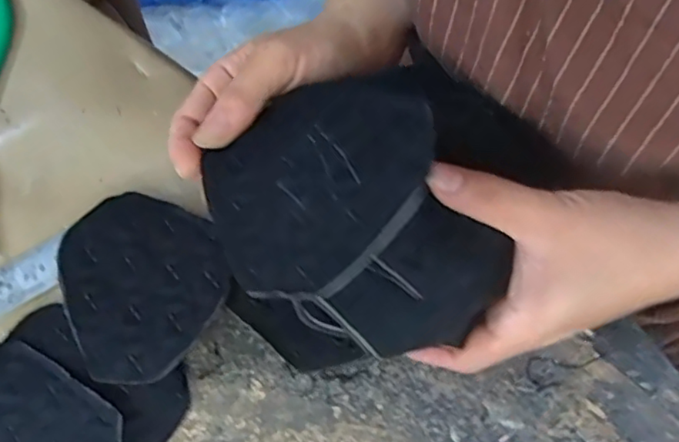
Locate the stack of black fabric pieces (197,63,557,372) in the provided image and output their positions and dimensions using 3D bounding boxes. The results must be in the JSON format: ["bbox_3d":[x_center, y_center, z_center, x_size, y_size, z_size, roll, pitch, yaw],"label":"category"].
[{"bbox_3d":[0.010,-0.009,0.248,0.127,0.053,0.130,42,79,9],"label":"stack of black fabric pieces"}]

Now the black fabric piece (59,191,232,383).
[{"bbox_3d":[-0.108,0.027,0.325,0.089,0.008,0.108,-37,61,-1],"label":"black fabric piece"}]

